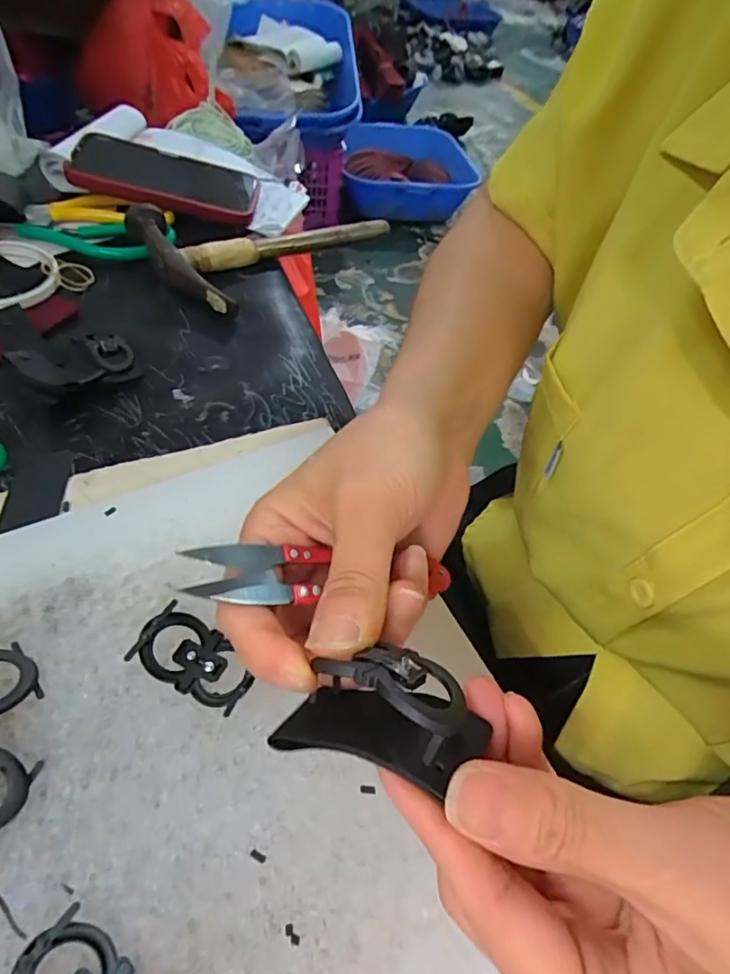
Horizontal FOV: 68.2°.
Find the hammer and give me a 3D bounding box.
[{"bbox_3d":[-0.071,-0.218,0.486,0.234,0.026,0.127,-26,61,-33],"label":"hammer"}]

